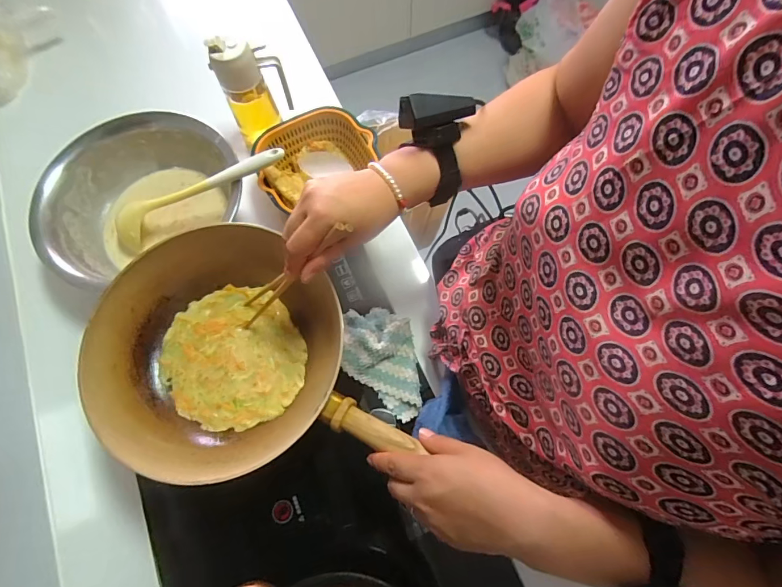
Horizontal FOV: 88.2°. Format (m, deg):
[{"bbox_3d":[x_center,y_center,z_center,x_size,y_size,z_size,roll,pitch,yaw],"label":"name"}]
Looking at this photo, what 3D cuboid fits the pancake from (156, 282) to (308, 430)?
[{"bbox_3d":[-0.197,0.078,0.501,0.163,0.008,0.174,-31,73,-9],"label":"pancake"}]

